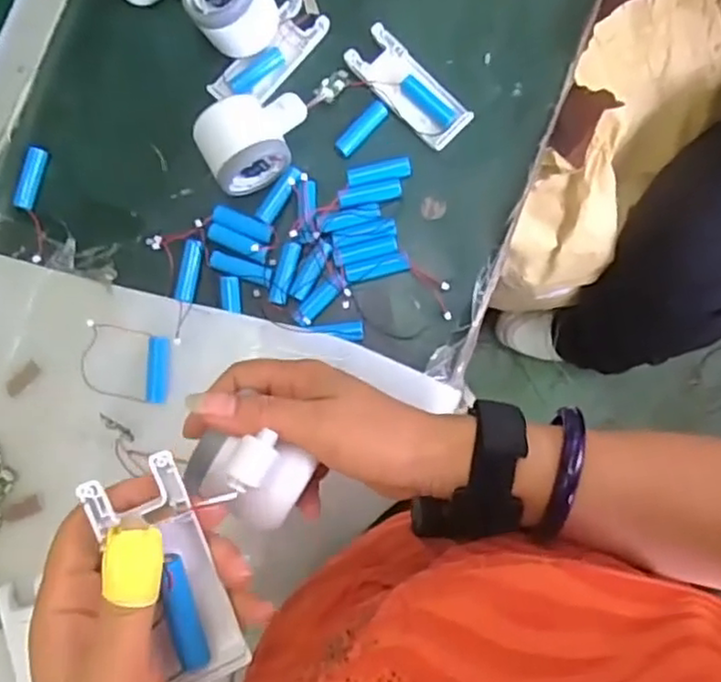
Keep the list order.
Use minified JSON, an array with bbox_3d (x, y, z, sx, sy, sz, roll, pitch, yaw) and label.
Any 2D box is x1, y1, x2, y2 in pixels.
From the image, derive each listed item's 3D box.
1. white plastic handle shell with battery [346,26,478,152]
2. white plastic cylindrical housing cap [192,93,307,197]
[{"bbox_3d":[0.038,-0.199,0.533,0.041,0.015,0.104,-44,83,-2],"label":"white plastic handle shell with battery"},{"bbox_3d":[-0.080,-0.156,0.519,0.082,0.041,0.060,-26,82,0],"label":"white plastic cylindrical housing cap"}]

